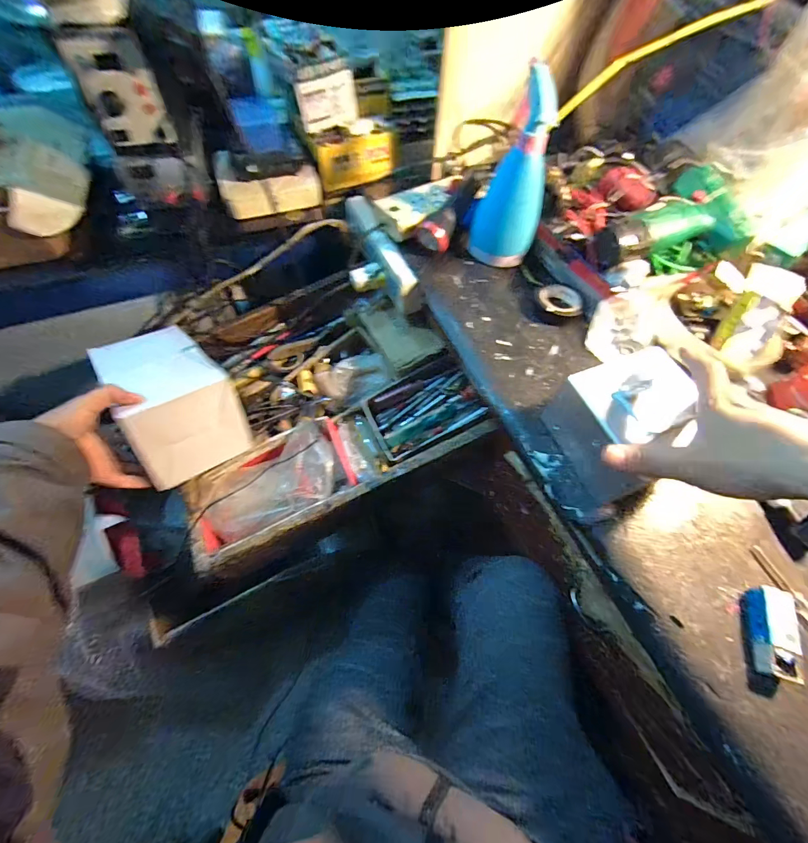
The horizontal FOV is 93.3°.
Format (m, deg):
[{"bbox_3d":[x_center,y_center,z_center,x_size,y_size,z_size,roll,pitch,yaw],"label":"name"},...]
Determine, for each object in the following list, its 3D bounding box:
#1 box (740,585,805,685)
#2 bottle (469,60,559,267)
[{"bbox_3d":[0.305,0.174,0.317,0.029,0.023,0.067,17,61,7],"label":"box"},{"bbox_3d":[0.142,-0.301,0.482,0.082,0.187,0.080,14,61,5],"label":"bottle"}]

